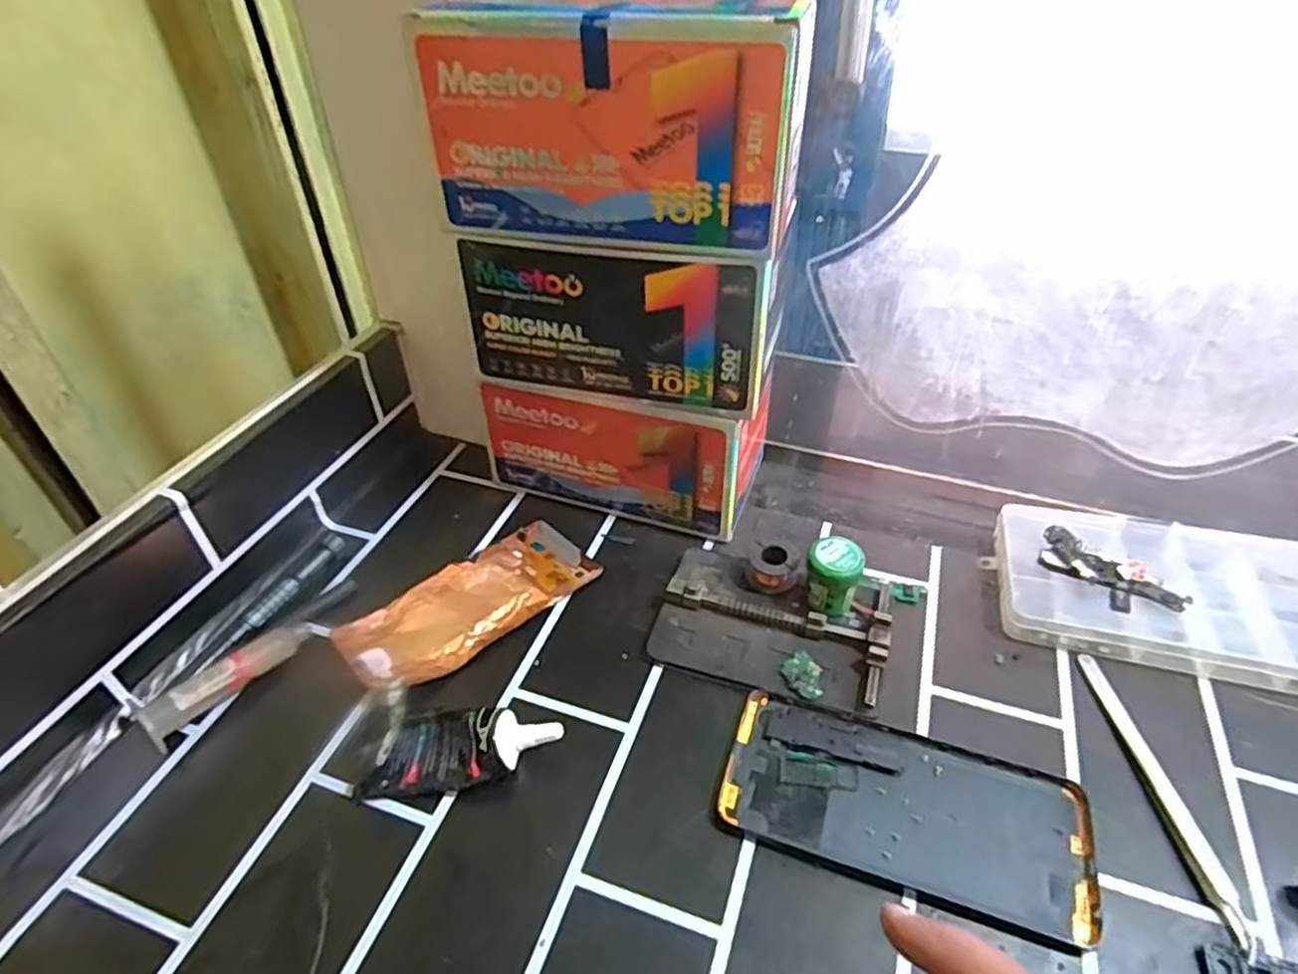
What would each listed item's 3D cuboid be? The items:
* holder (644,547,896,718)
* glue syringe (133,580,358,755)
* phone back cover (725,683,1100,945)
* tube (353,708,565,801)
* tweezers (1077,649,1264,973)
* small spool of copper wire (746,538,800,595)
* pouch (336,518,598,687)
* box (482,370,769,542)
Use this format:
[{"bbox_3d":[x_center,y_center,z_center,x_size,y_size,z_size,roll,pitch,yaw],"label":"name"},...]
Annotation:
[{"bbox_3d":[0.070,0.077,0.412,0.125,0.020,0.086,14,44,16],"label":"holder"},{"bbox_3d":[-0.216,0.089,0.396,0.020,0.016,0.125,23,47,25],"label":"glue syringe"},{"bbox_3d":[0.119,0.149,0.337,0.161,0.005,0.074,13,44,16],"label":"phone back cover"},{"bbox_3d":[-0.092,0.126,0.354,0.095,0.025,0.041,-5,42,-4],"label":"tube"},{"bbox_3d":[0.244,0.141,0.343,0.012,0.007,0.146,-1,42,0],"label":"tweezers"},{"bbox_3d":[0.074,0.049,0.434,0.028,0.027,0.024,8,43,10],"label":"small spool of copper wire"},{"bbox_3d":[-0.107,0.069,0.435,0.148,0.012,0.068,-32,50,-29],"label":"pouch"},{"bbox_3d":[-0.017,-0.038,0.489,0.179,0.094,0.078,12,44,14],"label":"box"}]

